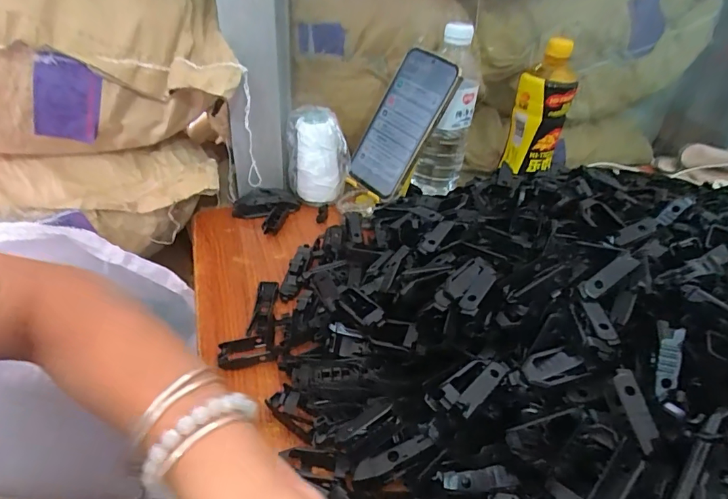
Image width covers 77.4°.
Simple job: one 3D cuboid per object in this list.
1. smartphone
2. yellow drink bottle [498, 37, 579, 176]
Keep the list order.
[{"bbox_3d":[0.043,-0.145,0.535,0.013,0.168,0.088,9,26,-51],"label":"smartphone"},{"bbox_3d":[0.231,-0.183,0.598,0.065,0.165,0.064,11,37,10],"label":"yellow drink bottle"}]

